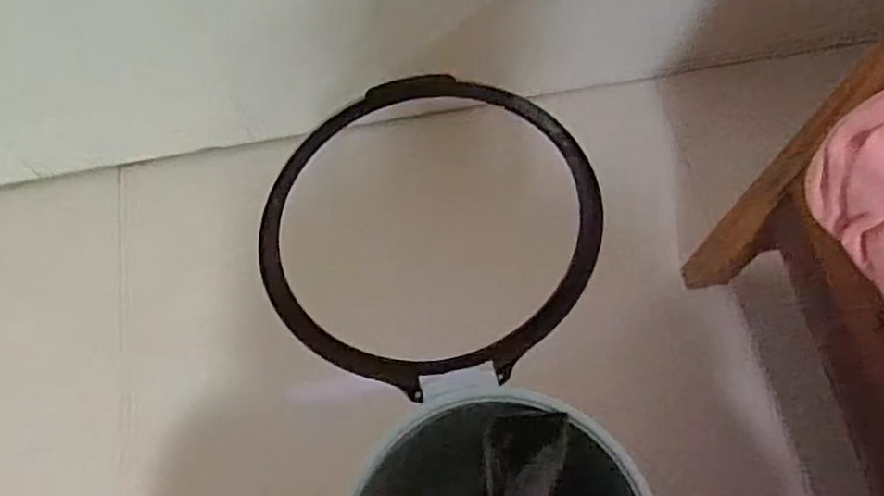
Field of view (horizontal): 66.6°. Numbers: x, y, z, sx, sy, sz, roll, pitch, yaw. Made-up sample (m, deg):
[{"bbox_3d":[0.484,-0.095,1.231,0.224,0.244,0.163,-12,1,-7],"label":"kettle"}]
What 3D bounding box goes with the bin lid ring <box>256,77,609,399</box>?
[{"bbox_3d":[-0.003,0.001,0.517,0.260,0.257,0.020,28,24,-23],"label":"bin lid ring"}]

